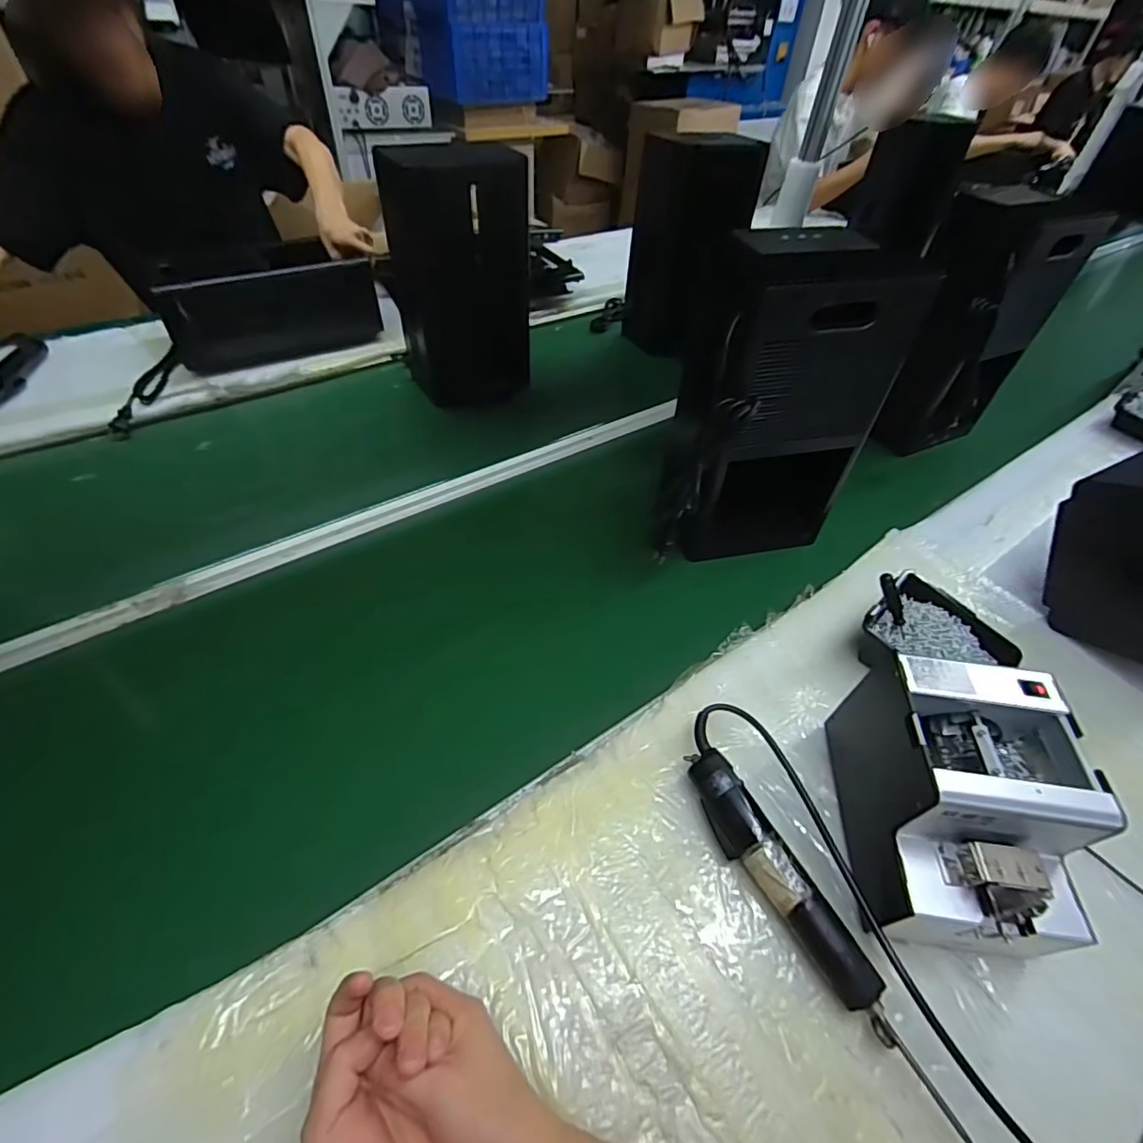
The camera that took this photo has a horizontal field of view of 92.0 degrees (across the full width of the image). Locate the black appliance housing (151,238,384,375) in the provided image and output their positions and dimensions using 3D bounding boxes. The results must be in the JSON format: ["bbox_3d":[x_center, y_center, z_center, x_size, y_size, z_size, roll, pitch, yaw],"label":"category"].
[{"bbox_3d":[-0.551,-0.497,1.023,0.343,0.141,0.183,-23,53,-23],"label":"black appliance housing"}]

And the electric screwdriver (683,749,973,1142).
[{"bbox_3d":[0.179,0.265,0.429,0.043,0.039,0.279,-20,51,-21],"label":"electric screwdriver"}]

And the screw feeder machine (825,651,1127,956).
[{"bbox_3d":[0.308,0.181,0.442,0.130,0.146,0.182,9,47,4],"label":"screw feeder machine"}]

